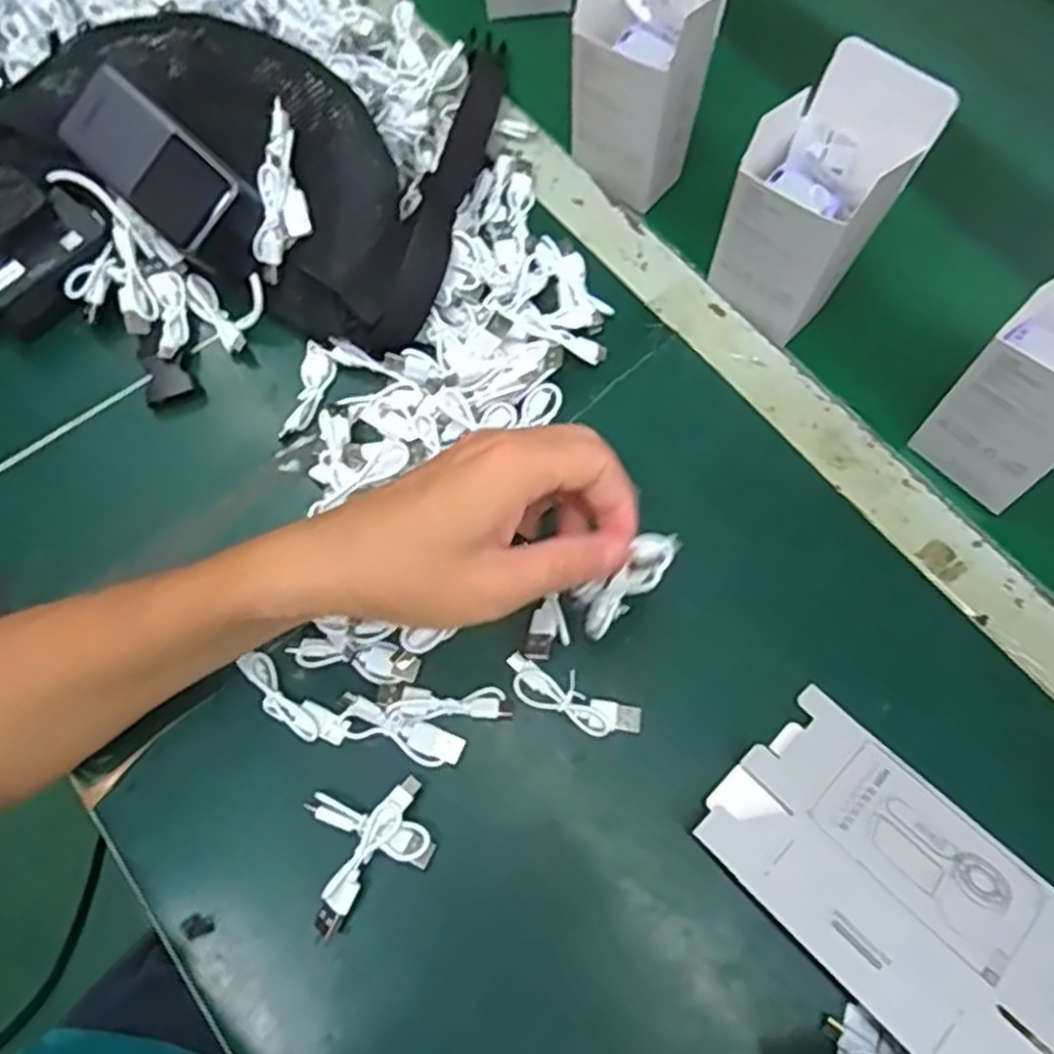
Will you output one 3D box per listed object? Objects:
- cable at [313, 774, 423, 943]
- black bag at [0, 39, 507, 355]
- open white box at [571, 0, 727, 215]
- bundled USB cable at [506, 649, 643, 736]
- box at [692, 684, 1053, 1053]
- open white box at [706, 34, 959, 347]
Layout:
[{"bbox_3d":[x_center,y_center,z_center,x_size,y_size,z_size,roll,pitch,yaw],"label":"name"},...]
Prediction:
[{"bbox_3d":[-0.074,0.149,0.359,0.013,0.008,0.075,29,72,10],"label":"cable"},{"bbox_3d":[-0.189,-0.252,0.489,0.321,0.056,0.250,12,70,5],"label":"black bag"},{"bbox_3d":[0.068,-0.273,0.461,0.076,0.139,0.057,42,75,14],"label":"open white box"},{"bbox_3d":[0.022,0.088,0.398,0.073,0.005,0.022,24,71,9],"label":"bundled USB cable"},{"bbox_3d":[0.175,0.168,0.347,0.099,0.007,0.186,-40,65,-21],"label":"box"},{"bbox_3d":[0.153,-0.173,0.422,0.070,0.145,0.049,43,75,14],"label":"open white box"}]

